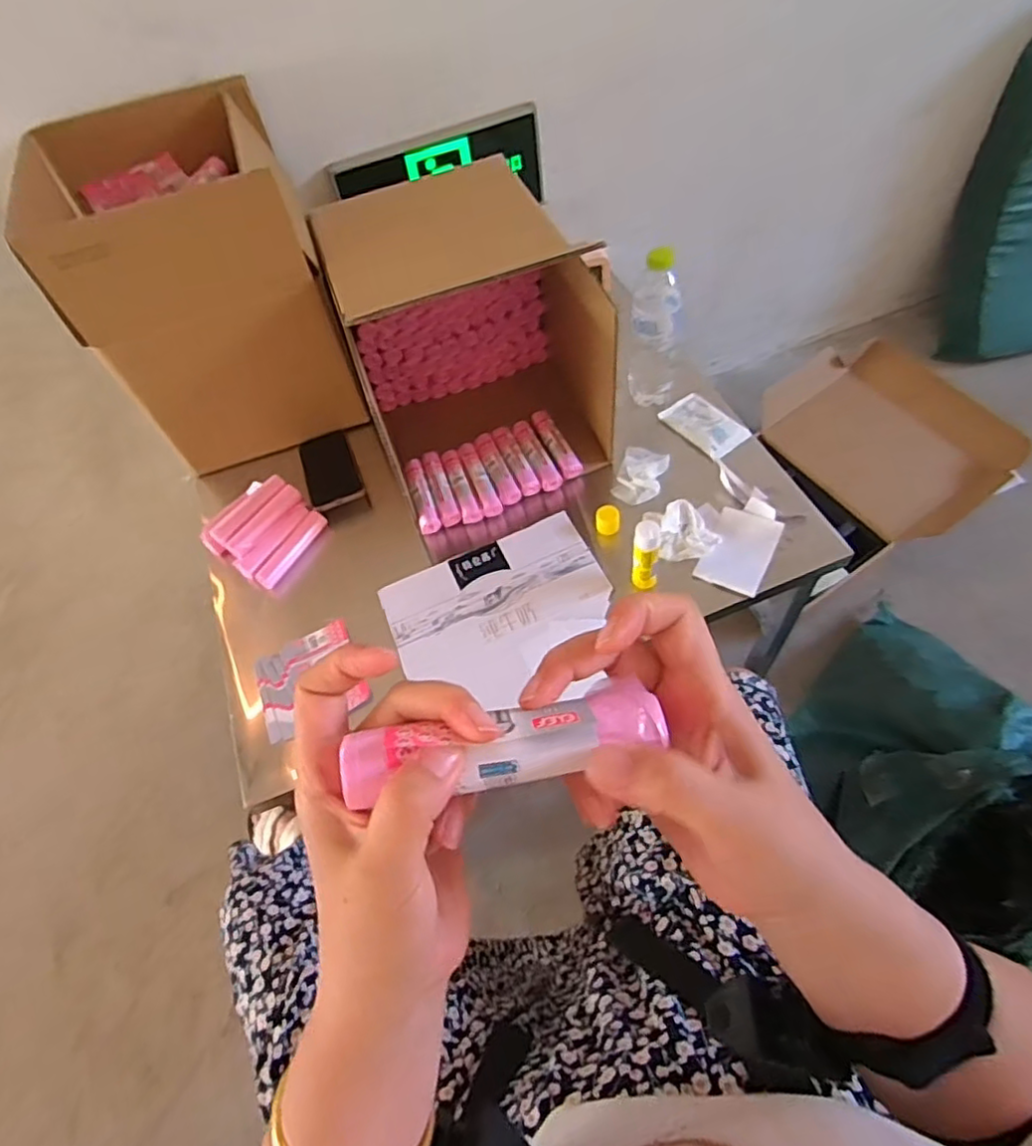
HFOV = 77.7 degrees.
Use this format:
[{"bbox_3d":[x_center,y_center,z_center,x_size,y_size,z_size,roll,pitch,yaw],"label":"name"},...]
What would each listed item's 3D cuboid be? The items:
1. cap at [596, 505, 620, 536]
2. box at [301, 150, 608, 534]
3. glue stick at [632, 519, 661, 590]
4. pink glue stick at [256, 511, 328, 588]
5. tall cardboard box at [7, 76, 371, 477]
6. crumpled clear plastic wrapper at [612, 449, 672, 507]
[{"bbox_3d":[0.125,-0.072,0.870,0.031,0.026,0.034,-3,57,5],"label":"cap"},{"bbox_3d":[-0.060,-0.315,0.924,0.314,0.330,0.384,-21,57,-7],"label":"box"},{"bbox_3d":[0.157,-0.019,0.780,0.032,0.120,0.027,8,58,12],"label":"glue stick"},{"bbox_3d":[-0.311,-0.033,0.899,0.024,0.022,0.129,26,64,22],"label":"pink glue stick"},{"bbox_3d":[-0.434,-0.395,0.912,0.307,0.360,0.302,-22,57,-7],"label":"tall cardboard box"},{"bbox_3d":[0.179,-0.143,0.915,0.064,0.028,0.094,16,61,17],"label":"crumpled clear plastic wrapper"}]

